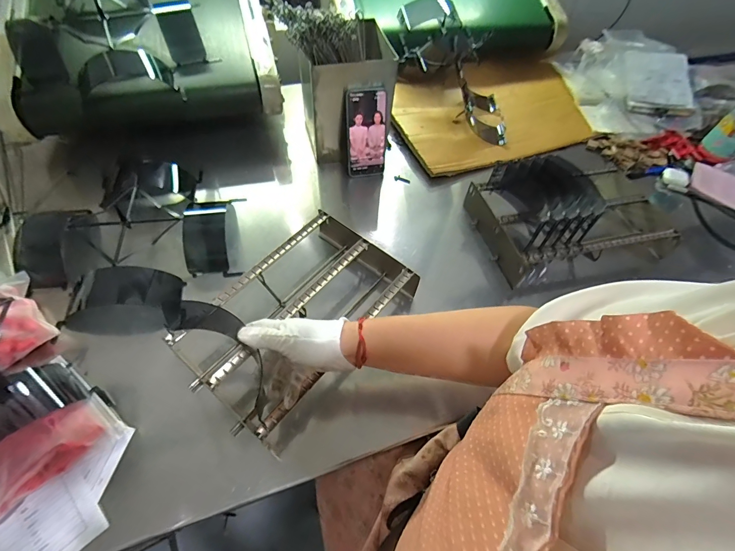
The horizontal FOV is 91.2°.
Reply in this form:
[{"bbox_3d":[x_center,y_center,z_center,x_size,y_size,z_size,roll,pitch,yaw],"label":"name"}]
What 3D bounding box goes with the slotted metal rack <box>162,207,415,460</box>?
[{"bbox_3d":[-0.100,0.047,0.533,0.207,0.083,0.326,37,61,18],"label":"slotted metal rack"}]

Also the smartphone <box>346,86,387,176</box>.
[{"bbox_3d":[-0.001,-0.270,0.690,0.074,0.164,0.010,-9,44,-10],"label":"smartphone"}]

